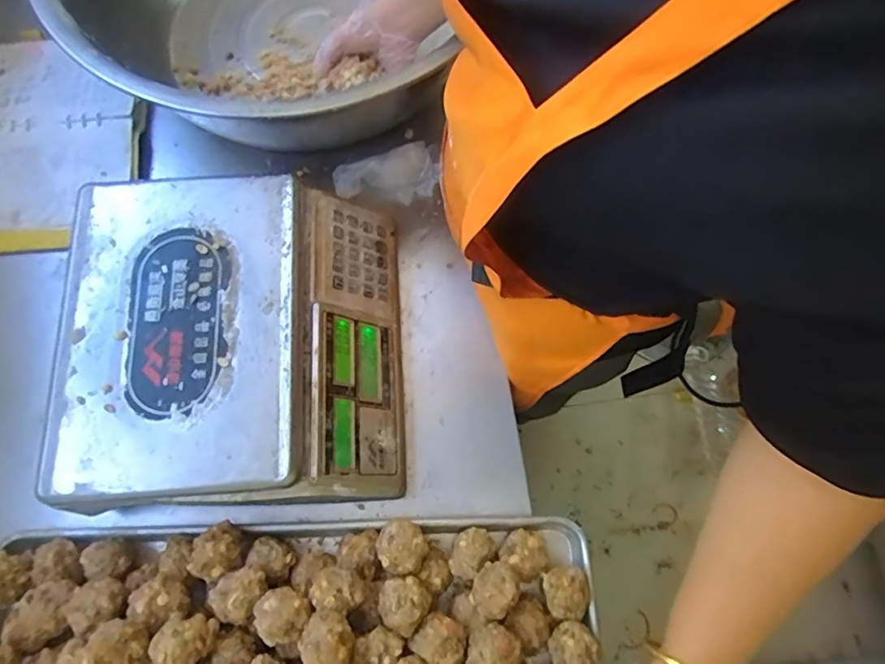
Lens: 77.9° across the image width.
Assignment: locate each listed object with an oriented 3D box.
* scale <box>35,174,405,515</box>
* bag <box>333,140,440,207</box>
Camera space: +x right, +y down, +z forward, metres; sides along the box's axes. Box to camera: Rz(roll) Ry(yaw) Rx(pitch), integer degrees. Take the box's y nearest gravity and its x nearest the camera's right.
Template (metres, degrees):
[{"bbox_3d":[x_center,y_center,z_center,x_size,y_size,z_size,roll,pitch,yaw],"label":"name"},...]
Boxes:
[{"bbox_3d":[-0.207,0.007,0.579,0.318,0.122,0.334,-3,72,-2],"label":"scale"},{"bbox_3d":[-0.067,-0.196,0.695,0.134,0.025,0.065,-16,73,-6],"label":"bag"}]

